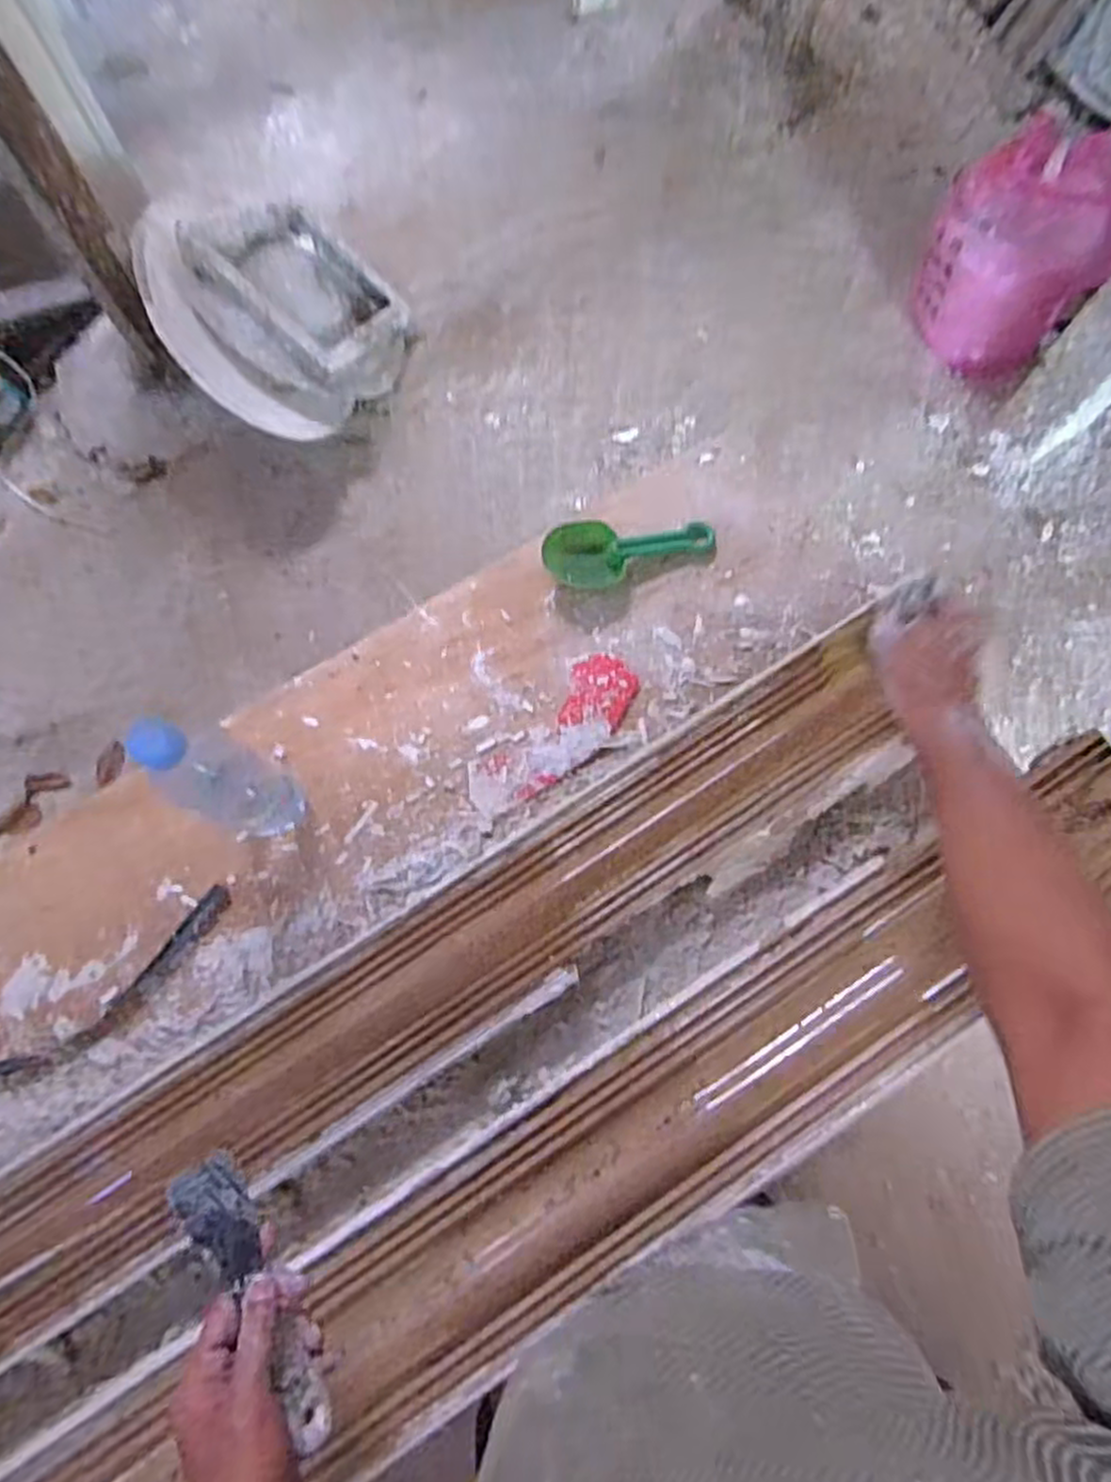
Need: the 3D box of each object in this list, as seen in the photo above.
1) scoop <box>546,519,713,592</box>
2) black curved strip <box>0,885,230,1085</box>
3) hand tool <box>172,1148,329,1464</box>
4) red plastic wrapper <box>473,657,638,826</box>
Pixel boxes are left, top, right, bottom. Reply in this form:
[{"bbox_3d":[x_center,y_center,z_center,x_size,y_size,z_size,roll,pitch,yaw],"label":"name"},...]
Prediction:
[{"bbox_3d":[0.077,-0.196,0.772,0.175,0.033,0.062,-7,74,-2],"label":"scoop"},{"bbox_3d":[-0.435,0.249,0.685,0.323,0.020,0.053,-35,78,-6],"label":"black curved strip"},{"bbox_3d":[-0.180,0.337,0.457,0.028,0.027,0.168,-31,80,-5],"label":"hand tool"},{"bbox_3d":[-0.003,-0.002,0.739,0.207,0.006,0.075,-44,79,-11],"label":"red plastic wrapper"}]

